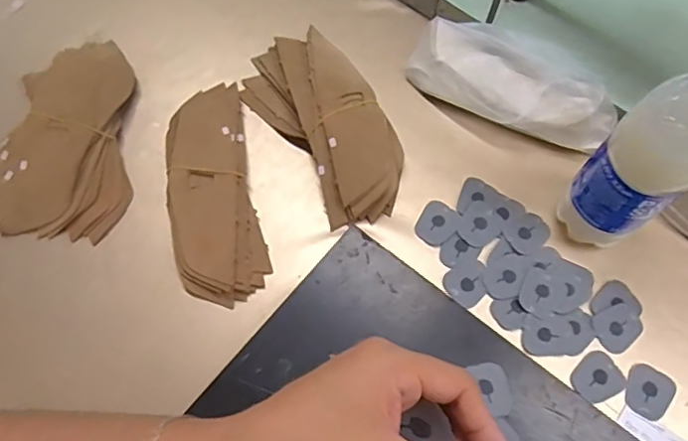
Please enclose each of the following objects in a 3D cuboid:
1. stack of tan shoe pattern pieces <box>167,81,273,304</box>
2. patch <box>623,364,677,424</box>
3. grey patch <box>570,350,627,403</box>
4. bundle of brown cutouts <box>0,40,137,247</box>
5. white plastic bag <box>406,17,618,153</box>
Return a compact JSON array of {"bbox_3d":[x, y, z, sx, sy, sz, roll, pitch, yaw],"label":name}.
[{"bbox_3d":[-0.115,-0.027,0.482,0.072,0.024,0.197,-12,68,-5],"label":"stack of tan shoe pattern pieces"},{"bbox_3d":[0.235,0.133,0.431,0.034,0.004,0.040,30,66,17],"label":"patch"},{"bbox_3d":[0.195,0.121,0.432,0.039,0.004,0.033,-26,70,-11],"label":"grey patch"},{"bbox_3d":[-0.245,-0.077,0.494,0.116,0.030,0.183,5,68,2],"label":"bundle of brown cutouts"},{"bbox_3d":[0.151,-0.127,0.510,0.188,0.042,0.081,27,69,11],"label":"white plastic bag"}]

